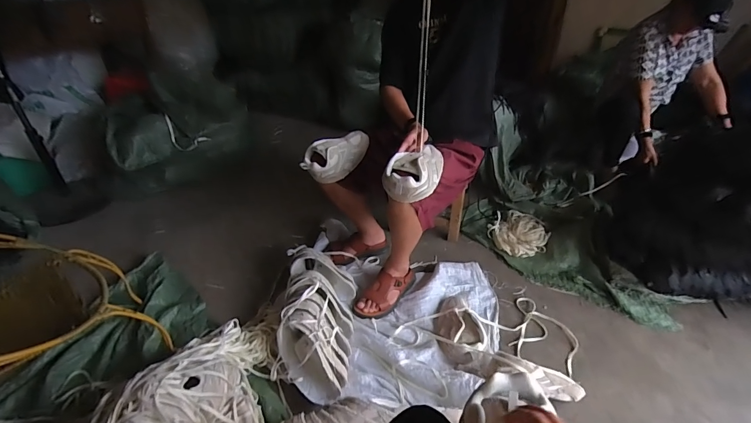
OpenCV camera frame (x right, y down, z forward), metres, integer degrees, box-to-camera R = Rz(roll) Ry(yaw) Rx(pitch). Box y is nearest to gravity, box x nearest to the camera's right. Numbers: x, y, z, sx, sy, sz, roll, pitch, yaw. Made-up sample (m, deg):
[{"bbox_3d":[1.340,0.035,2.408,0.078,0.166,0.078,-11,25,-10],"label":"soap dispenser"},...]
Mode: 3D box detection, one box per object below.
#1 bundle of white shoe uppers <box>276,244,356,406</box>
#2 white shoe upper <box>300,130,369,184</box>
[{"bbox_3d":[-0.193,0.332,1.246,0.250,0.165,0.600,-5,36,-6],"label":"bundle of white shoe uppers"},{"bbox_3d":[-0.126,-0.189,1.258,0.278,0.107,0.125,-24,42,-28],"label":"white shoe upper"}]

